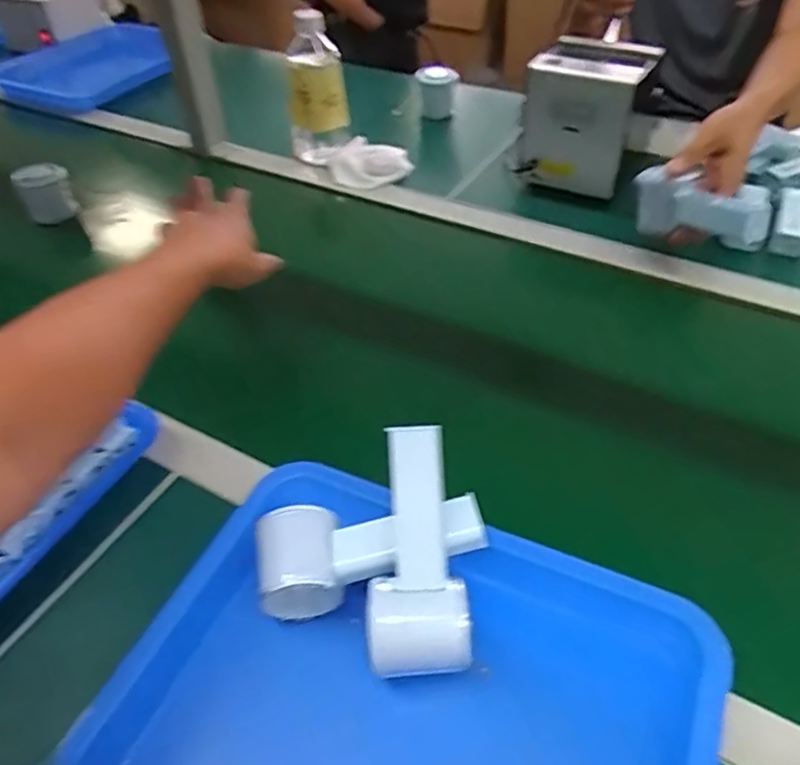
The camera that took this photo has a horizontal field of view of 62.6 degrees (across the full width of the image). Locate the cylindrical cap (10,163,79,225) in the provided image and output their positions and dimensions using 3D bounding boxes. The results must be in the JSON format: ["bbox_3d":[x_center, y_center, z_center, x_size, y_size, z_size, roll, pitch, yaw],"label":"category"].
[{"bbox_3d":[-0.461,-0.245,0.858,0.059,0.069,0.060,-2,44,2],"label":"cylindrical cap"}]

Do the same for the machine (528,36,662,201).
[{"bbox_3d":[0.226,-0.327,0.817,0.125,0.138,0.106,16,48,19],"label":"machine"}]

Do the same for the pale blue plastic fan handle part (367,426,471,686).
[{"bbox_3d":[0.011,0.106,0.419,0.059,0.053,0.146,-2,77,1],"label":"pale blue plastic fan handle part"}]

